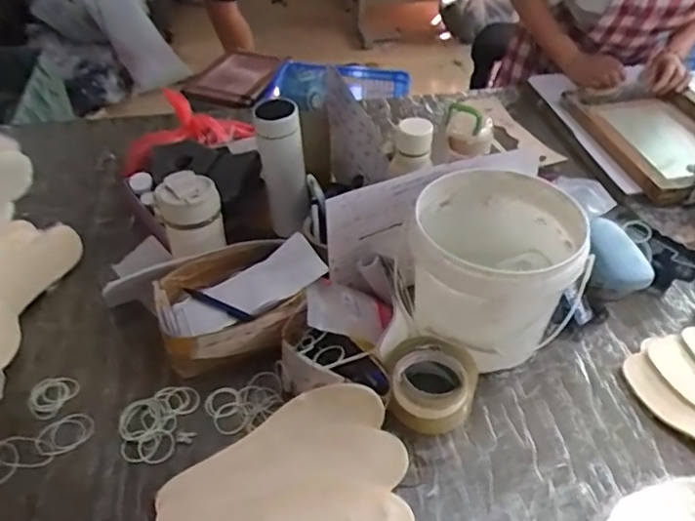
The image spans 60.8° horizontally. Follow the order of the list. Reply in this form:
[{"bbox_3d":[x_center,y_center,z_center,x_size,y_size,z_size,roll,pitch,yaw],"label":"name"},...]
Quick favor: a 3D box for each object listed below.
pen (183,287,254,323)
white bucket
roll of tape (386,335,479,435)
[{"bbox_3d":[-0.173,0.055,0.776,0.138,0.015,0.014,17,43,41],"label":"pen"},{"bbox_3d":[0.195,0.020,0.796,0.198,0.198,0.208,0,43,0],"label":"white bucket"},{"bbox_3d":[0.100,0.151,0.736,0.108,0.070,0.111,0,43,0],"label":"roll of tape"}]

